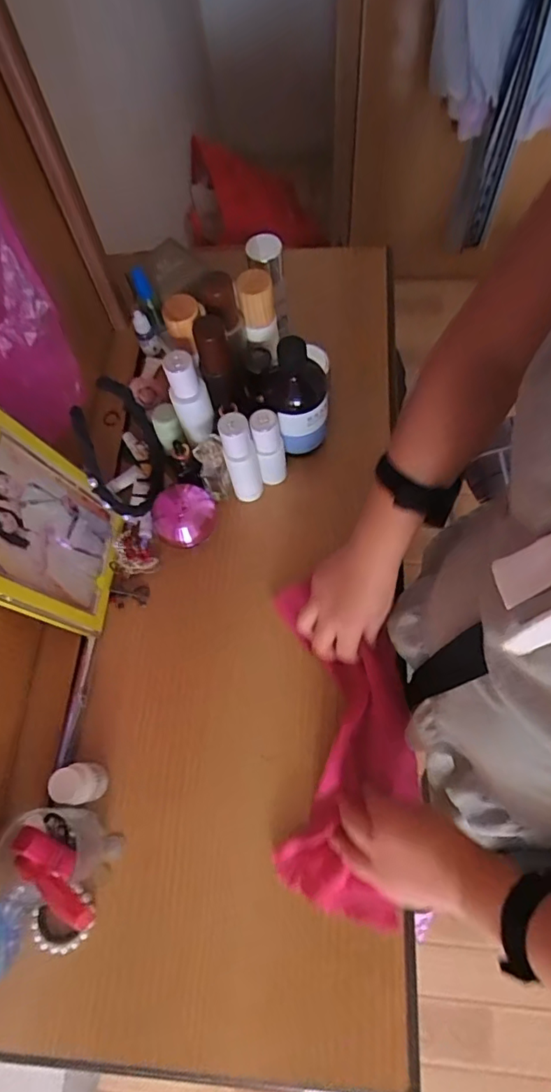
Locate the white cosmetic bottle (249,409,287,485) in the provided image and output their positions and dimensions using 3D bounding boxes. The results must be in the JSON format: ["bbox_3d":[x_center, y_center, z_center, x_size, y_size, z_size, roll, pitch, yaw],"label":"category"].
[{"bbox_3d":[-0.007,-0.110,0.628,0.034,0.122,0.031,-1,68,4],"label":"white cosmetic bottle"}]

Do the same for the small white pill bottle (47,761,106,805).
[{"bbox_3d":[-0.193,0.234,0.536,0.035,0.073,0.037,-1,68,4],"label":"small white pill bottle"}]

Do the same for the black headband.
[{"bbox_3d":[-0.170,-0.100,0.613,0.063,0.153,0.136,-7,68,2],"label":"black headband"}]

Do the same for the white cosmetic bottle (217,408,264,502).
[{"bbox_3d":[-0.037,-0.095,0.613,0.036,0.145,0.037,-1,68,4],"label":"white cosmetic bottle"}]

